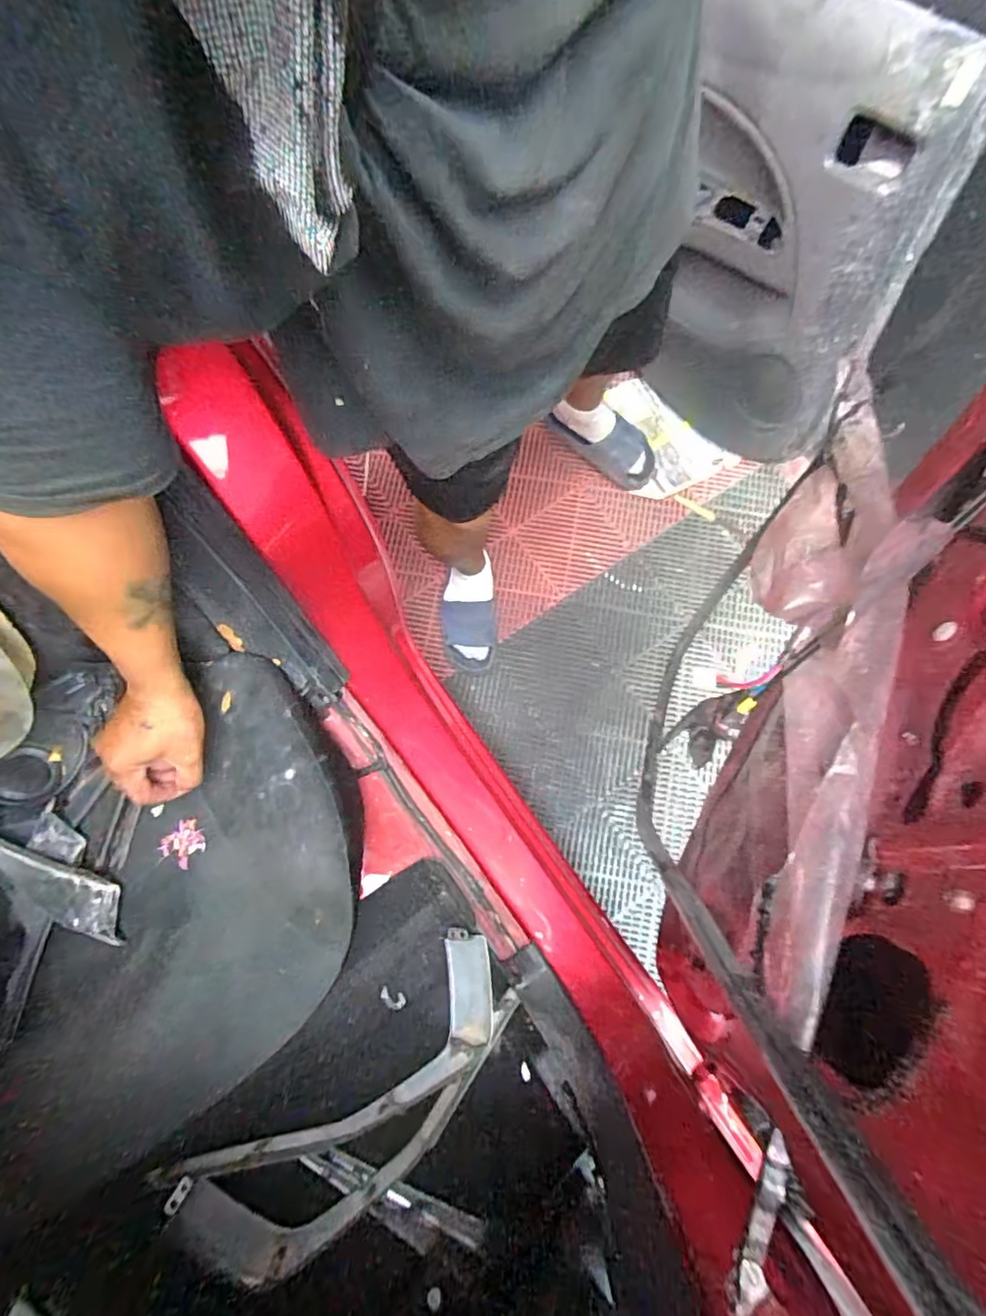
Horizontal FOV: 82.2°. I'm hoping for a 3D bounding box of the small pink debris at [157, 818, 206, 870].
[{"bbox_3d":[-0.343,0.205,0.626,0.052,0.011,0.052,-4,76,17],"label":"small pink debris"}]

